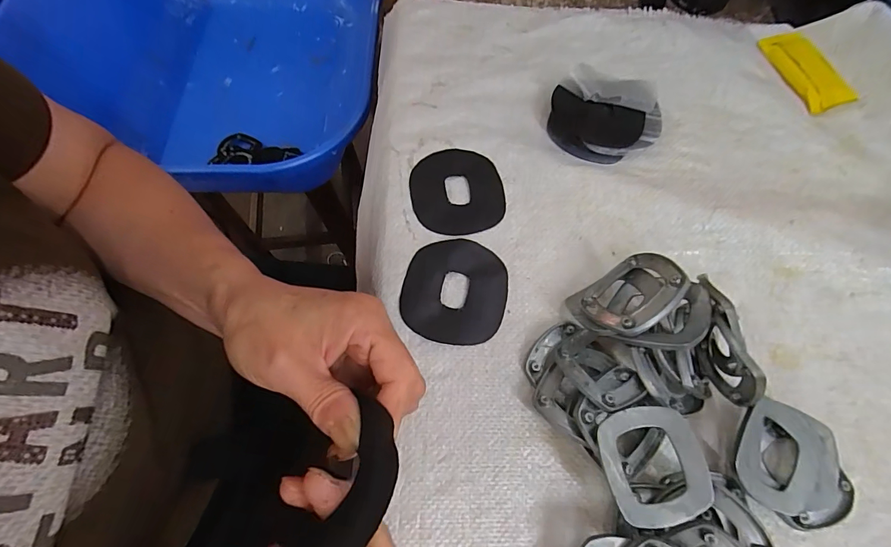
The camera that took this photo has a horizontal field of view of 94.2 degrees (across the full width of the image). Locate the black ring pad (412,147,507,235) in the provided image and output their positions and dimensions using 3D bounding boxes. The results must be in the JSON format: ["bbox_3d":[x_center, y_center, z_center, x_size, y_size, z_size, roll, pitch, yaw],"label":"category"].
[{"bbox_3d":[0.010,-0.069,0.344,0.076,0.004,0.080,-7,66,-6],"label":"black ring pad"}]

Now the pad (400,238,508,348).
[{"bbox_3d":[0.007,0.012,0.309,0.075,0.005,0.080,10,66,2],"label":"pad"}]

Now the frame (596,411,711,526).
[{"bbox_3d":[0.120,0.109,0.237,0.056,0.007,0.060,-7,66,-6],"label":"frame"}]

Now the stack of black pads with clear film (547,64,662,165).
[{"bbox_3d":[0.144,-0.140,0.369,0.094,0.026,0.081,10,66,2],"label":"stack of black pads with clear film"}]

